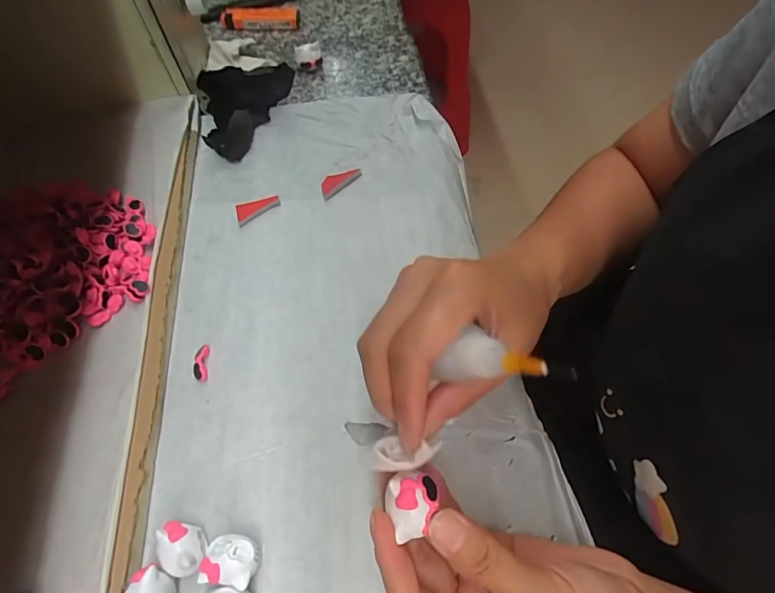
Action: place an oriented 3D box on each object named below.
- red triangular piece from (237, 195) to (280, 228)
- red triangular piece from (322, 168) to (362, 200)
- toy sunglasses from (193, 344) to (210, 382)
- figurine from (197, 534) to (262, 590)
[{"bbox_3d":[-0.099,-0.068,0.332,0.034,0.006,0.016,-33,68,-20],"label":"red triangular piece"},{"bbox_3d":[-0.038,-0.092,0.346,0.015,0.004,0.038,42,66,18],"label":"red triangular piece"},{"bbox_3d":[-0.115,0.040,0.270,0.009,0.004,0.024,-5,62,-7],"label":"toy sunglasses"},{"bbox_3d":[-0.076,0.128,0.215,0.027,0.017,0.021,8,61,0],"label":"figurine"}]

